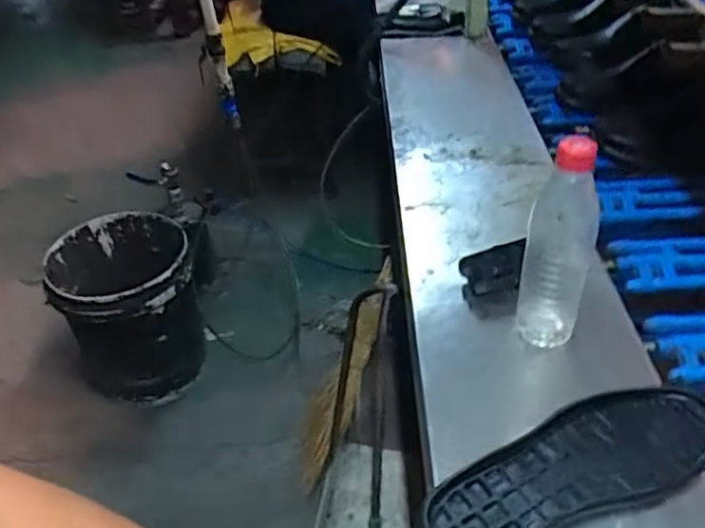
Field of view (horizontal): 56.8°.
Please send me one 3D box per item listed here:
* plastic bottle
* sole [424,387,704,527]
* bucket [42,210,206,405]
[{"bbox_3d":[0.198,-0.016,0.623,0.060,0.226,0.049,11,41,14],"label":"plastic bottle"},{"bbox_3d":[0.189,0.179,0.558,0.282,0.030,0.097,-16,42,-17],"label":"sole"},{"bbox_3d":[-0.512,0.106,1.508,0.278,0.365,0.300,-3,39,2],"label":"bucket"}]

